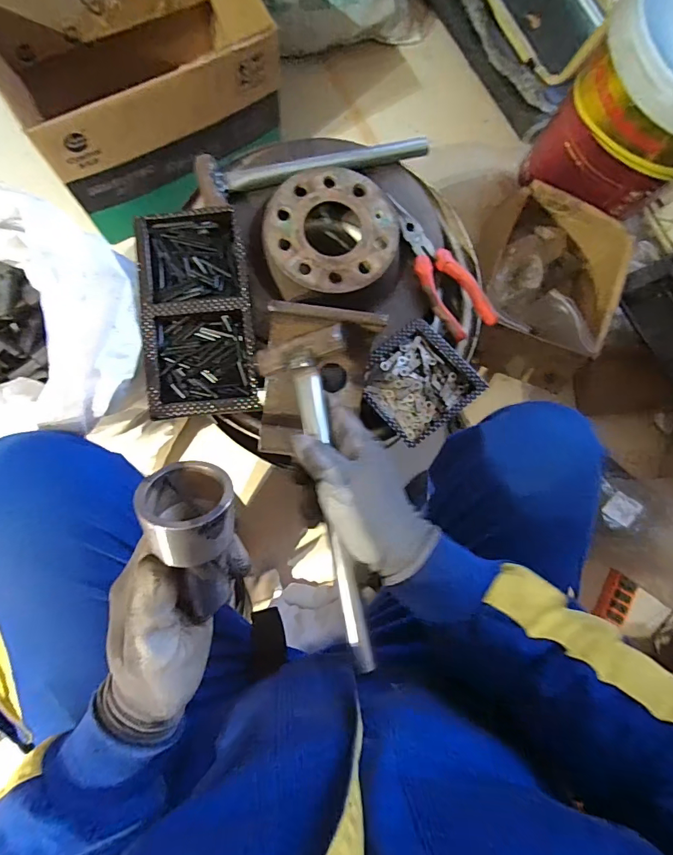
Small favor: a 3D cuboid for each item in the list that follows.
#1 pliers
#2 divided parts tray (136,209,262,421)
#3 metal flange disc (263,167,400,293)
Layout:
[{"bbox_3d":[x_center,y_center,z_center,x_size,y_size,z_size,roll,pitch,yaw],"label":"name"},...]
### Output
[{"bbox_3d":[0.117,-0.189,0.514,0.054,0.021,0.181,-35,88,-8],"label":"pliers"},{"bbox_3d":[-0.149,-0.123,0.467,0.112,0.028,0.216,-6,84,-6],"label":"divided parts tray"},{"bbox_3d":[-0.003,-0.221,0.481,0.143,0.012,0.139,1,83,-5],"label":"metal flange disc"}]

